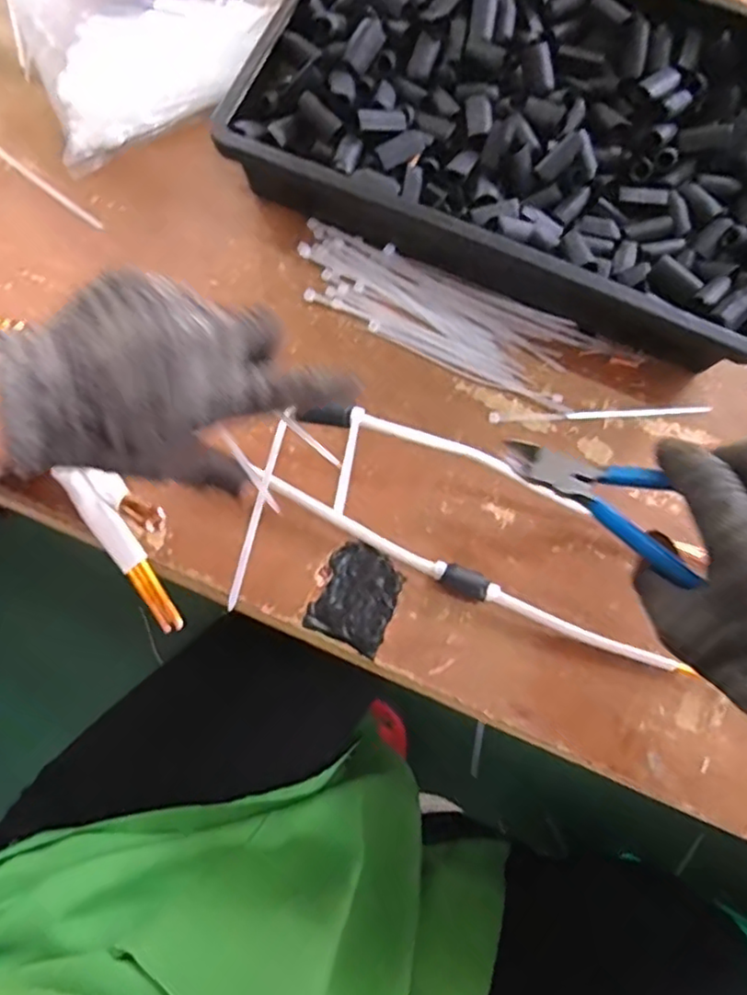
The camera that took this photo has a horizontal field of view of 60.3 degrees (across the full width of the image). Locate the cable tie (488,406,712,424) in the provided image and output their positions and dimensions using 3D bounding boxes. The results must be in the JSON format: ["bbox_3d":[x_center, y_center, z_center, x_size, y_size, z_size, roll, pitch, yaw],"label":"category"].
[{"bbox_3d":[0.150,-0.056,0.428,0.145,0.006,0.007,-2,77,-1],"label":"cable tie"}]

